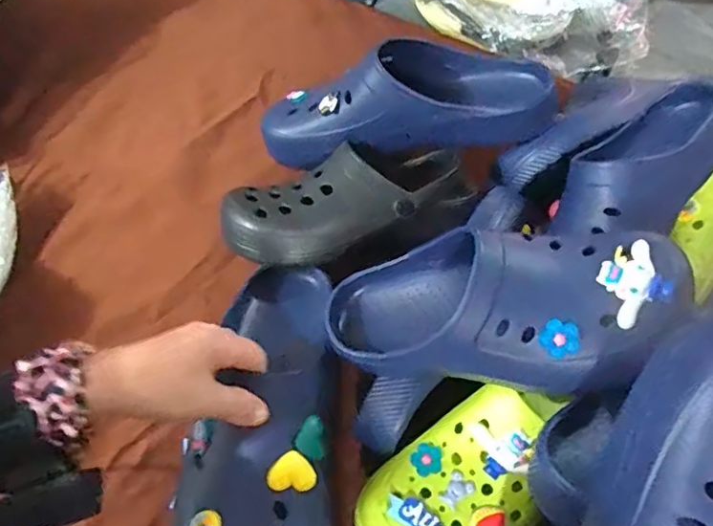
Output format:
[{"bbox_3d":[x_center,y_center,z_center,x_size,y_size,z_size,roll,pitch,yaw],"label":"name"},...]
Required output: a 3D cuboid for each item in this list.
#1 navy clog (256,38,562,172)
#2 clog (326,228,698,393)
[{"bbox_3d":[0.040,-0.164,0.580,0.283,0.096,0.120,-4,62,-2],"label":"navy clog"},{"bbox_3d":[0.086,0.025,0.391,0.255,0.077,0.099,-4,60,24],"label":"clog"}]

